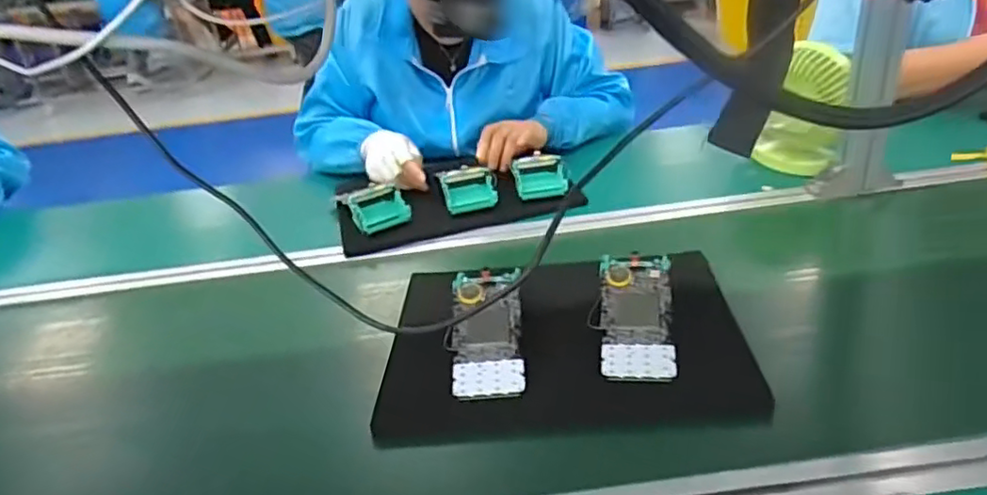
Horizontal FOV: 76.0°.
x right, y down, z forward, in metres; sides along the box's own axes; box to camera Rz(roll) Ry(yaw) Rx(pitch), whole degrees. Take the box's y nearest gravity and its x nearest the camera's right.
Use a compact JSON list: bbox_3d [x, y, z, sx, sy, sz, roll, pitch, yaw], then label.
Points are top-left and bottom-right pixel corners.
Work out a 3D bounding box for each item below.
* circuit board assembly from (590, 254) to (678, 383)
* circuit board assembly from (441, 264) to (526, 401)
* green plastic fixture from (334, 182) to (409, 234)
[{"bbox_3d":[0.138,0.067,0.624,0.077,0.014,0.145,0,50,10],"label":"circuit board assembly"},{"bbox_3d":[-0.008,0.084,0.628,0.073,0.019,0.143,-4,50,3],"label":"circuit board assembly"},{"bbox_3d":[-0.164,-0.054,0.886,0.084,0.045,0.057,-21,33,-24],"label":"green plastic fixture"}]

